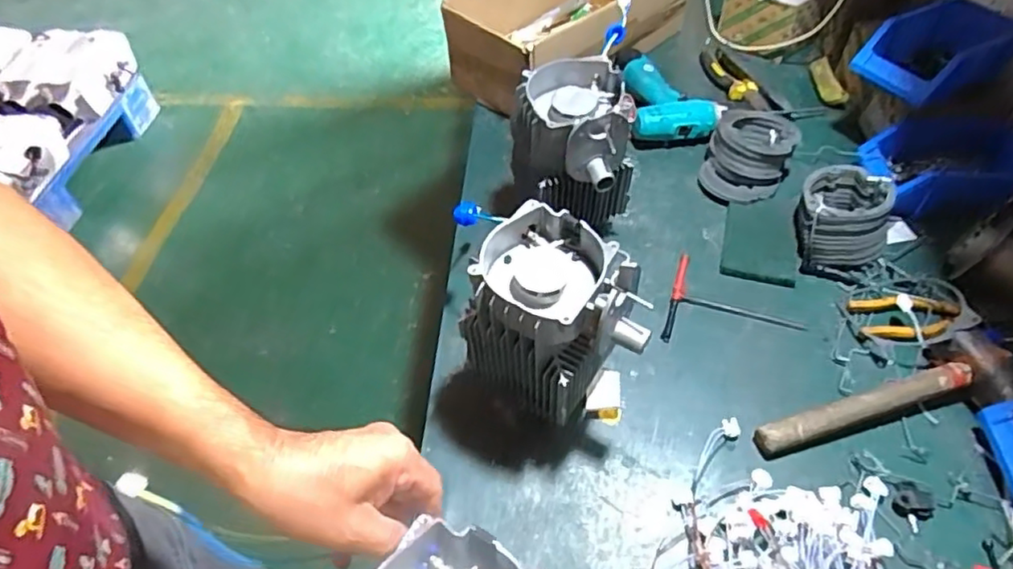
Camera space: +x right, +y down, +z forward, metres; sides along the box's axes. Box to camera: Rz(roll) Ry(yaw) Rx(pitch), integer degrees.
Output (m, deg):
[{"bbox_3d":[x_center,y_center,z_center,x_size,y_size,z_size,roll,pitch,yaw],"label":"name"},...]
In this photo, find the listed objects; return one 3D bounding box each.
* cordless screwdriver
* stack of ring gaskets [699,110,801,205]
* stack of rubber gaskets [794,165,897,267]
[{"bbox_3d":[0.247,-0.294,0.986,0.133,0.062,0.197,-8,51,-4],"label":"cordless screwdriver"},{"bbox_3d":[0.338,-0.182,0.874,0.110,0.066,0.133,18,54,15],"label":"stack of ring gaskets"},{"bbox_3d":[0.423,-0.088,0.789,0.106,0.077,0.115,6,52,6],"label":"stack of rubber gaskets"}]

